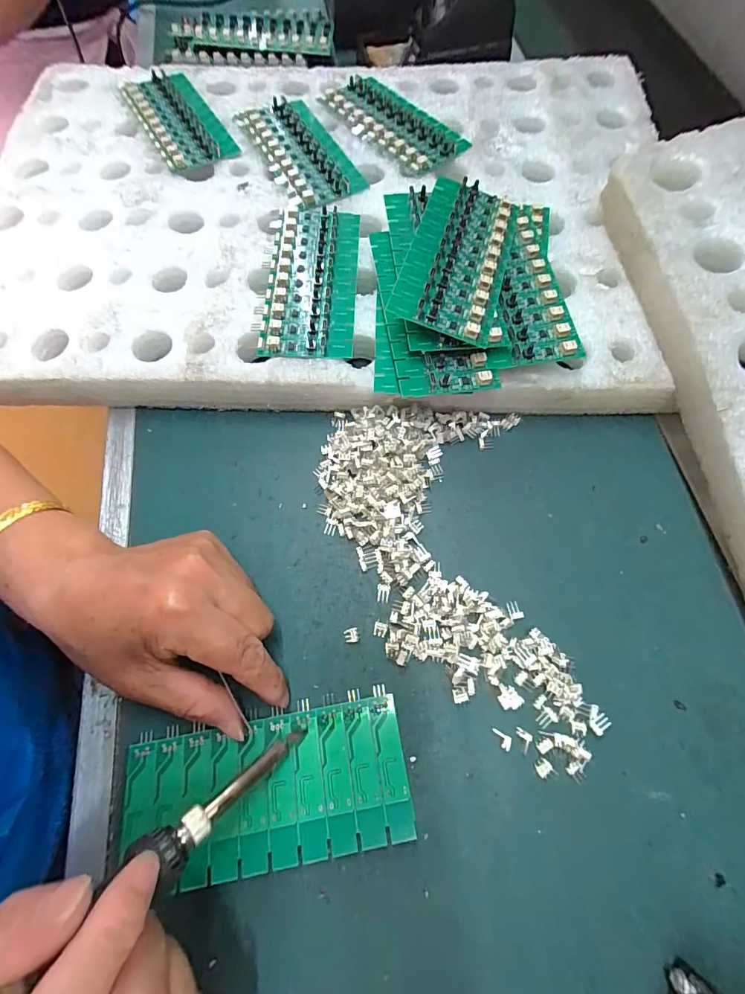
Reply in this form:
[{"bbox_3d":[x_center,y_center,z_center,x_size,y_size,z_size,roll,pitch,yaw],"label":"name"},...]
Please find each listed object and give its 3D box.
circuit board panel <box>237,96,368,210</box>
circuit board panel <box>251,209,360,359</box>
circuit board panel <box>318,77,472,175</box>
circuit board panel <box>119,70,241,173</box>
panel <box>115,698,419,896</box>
[{"bbox_3d":[-0.061,-0.292,0.355,0.064,0.008,0.138,-25,69,-9],"label":"circuit board panel"},{"bbox_3d":[-0.045,-0.158,0.303,0.065,0.007,0.136,1,67,2],"label":"circuit board panel"},{"bbox_3d":[0.017,-0.332,0.373,0.067,0.009,0.138,-35,71,-13],"label":"circuit board panel"},{"bbox_3d":[-0.172,-0.335,0.374,0.062,0.012,0.139,-28,69,-10],"label":"circuit board panel"},{"bbox_3d":[-0.053,0.144,0.212,0.138,0.009,0.066,-6,67,-1],"label":"panel"}]

